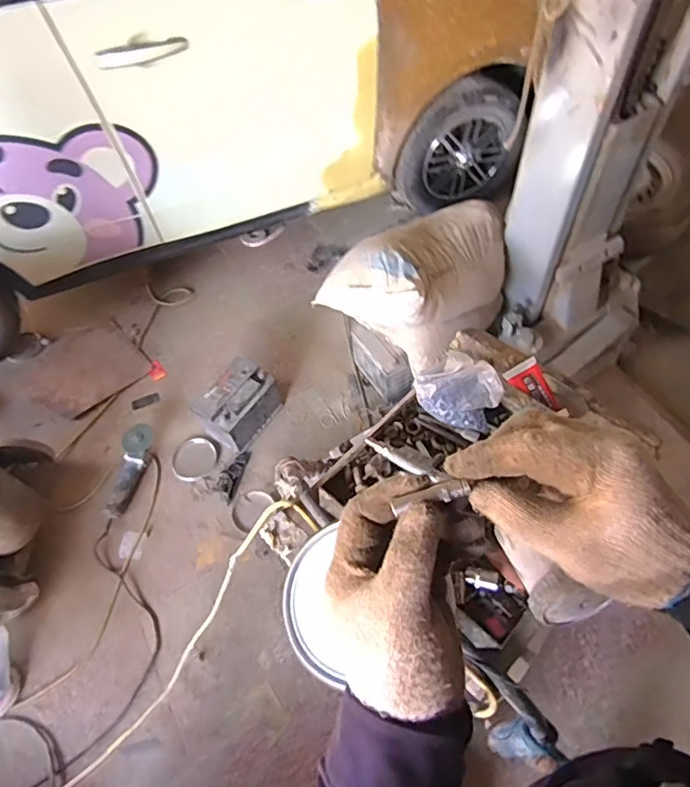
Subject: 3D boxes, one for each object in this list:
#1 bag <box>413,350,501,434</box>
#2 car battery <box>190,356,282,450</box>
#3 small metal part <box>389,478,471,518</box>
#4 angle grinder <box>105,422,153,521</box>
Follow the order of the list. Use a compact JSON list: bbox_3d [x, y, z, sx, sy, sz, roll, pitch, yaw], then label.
[{"bbox_3d":[0.162,-0.006,0.789,0.123,0.070,0.079,34,66,22],"label":"bag"},{"bbox_3d":[-0.343,0.041,1.772,0.163,0.199,0.243,33,66,22],"label":"car battery"},{"bbox_3d":[0.054,0.063,0.336,0.046,0.009,0.012,-15,58,2],"label":"small metal part"},{"bbox_3d":[-0.690,0.246,1.730,0.089,0.084,0.302,4,58,7],"label":"angle grinder"}]

